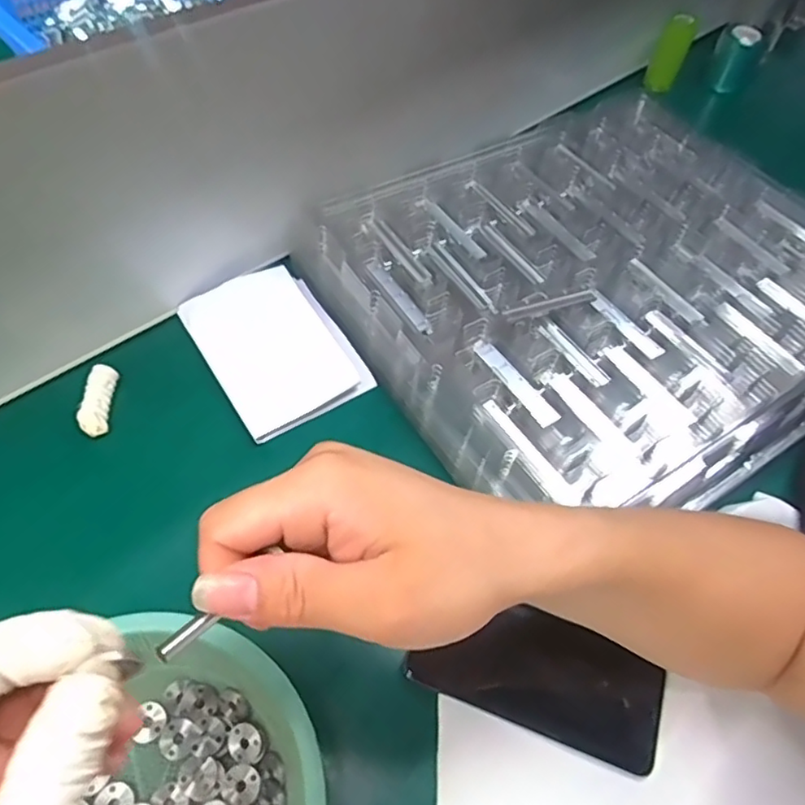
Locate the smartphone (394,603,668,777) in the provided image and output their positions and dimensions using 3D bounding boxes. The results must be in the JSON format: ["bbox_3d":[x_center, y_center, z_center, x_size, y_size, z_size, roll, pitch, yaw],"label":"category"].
[{"bbox_3d":[0.083,0.164,0.377,0.146,0.004,0.065,20,69,10],"label":"smartphone"}]

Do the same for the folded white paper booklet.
[{"bbox_3d":[-0.108,-0.048,0.515,0.107,0.020,0.156,-31,63,-14],"label":"folded white paper booklet"}]

